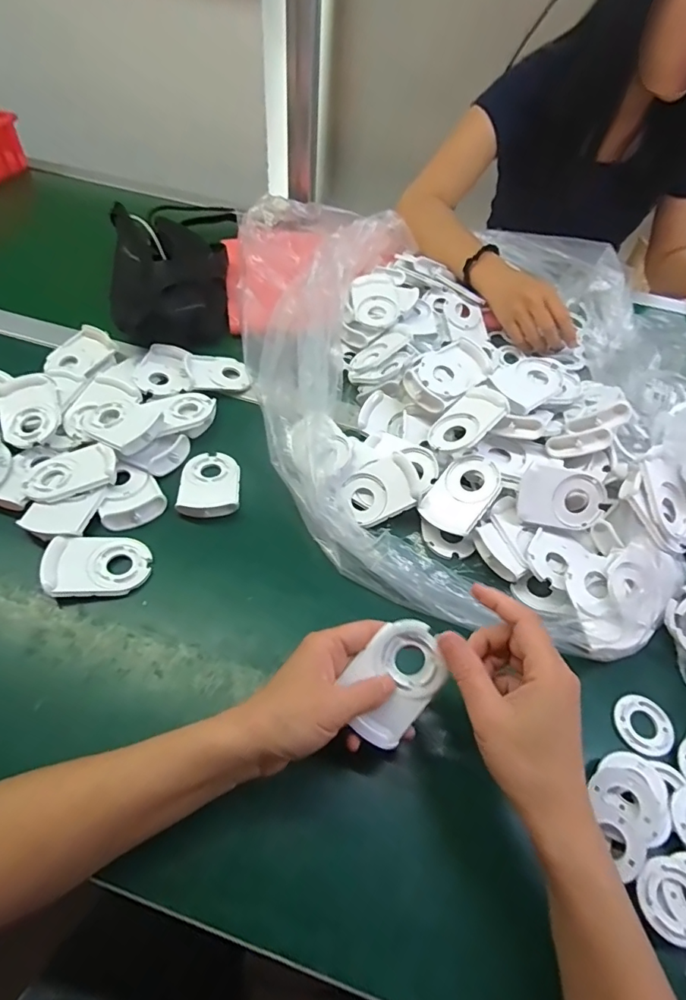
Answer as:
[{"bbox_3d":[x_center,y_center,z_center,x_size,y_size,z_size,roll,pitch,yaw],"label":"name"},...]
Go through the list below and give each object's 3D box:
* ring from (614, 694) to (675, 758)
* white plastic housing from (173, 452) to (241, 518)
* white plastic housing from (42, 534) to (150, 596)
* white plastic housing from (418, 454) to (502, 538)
[{"bbox_3d":[0.240,0.179,0.395,0.044,0.006,0.042,3,52,-3],"label":"ring"},{"bbox_3d":[-0.135,-0.018,0.502,0.058,0.013,0.079,-3,52,-8],"label":"white plastic housing"},{"bbox_3d":[-0.215,0.055,0.434,0.081,0.020,0.057,-7,53,-11],"label":"white plastic housing"},{"bbox_3d":[0.119,-0.004,0.490,0.058,0.021,0.080,32,82,29],"label":"white plastic housing"}]

